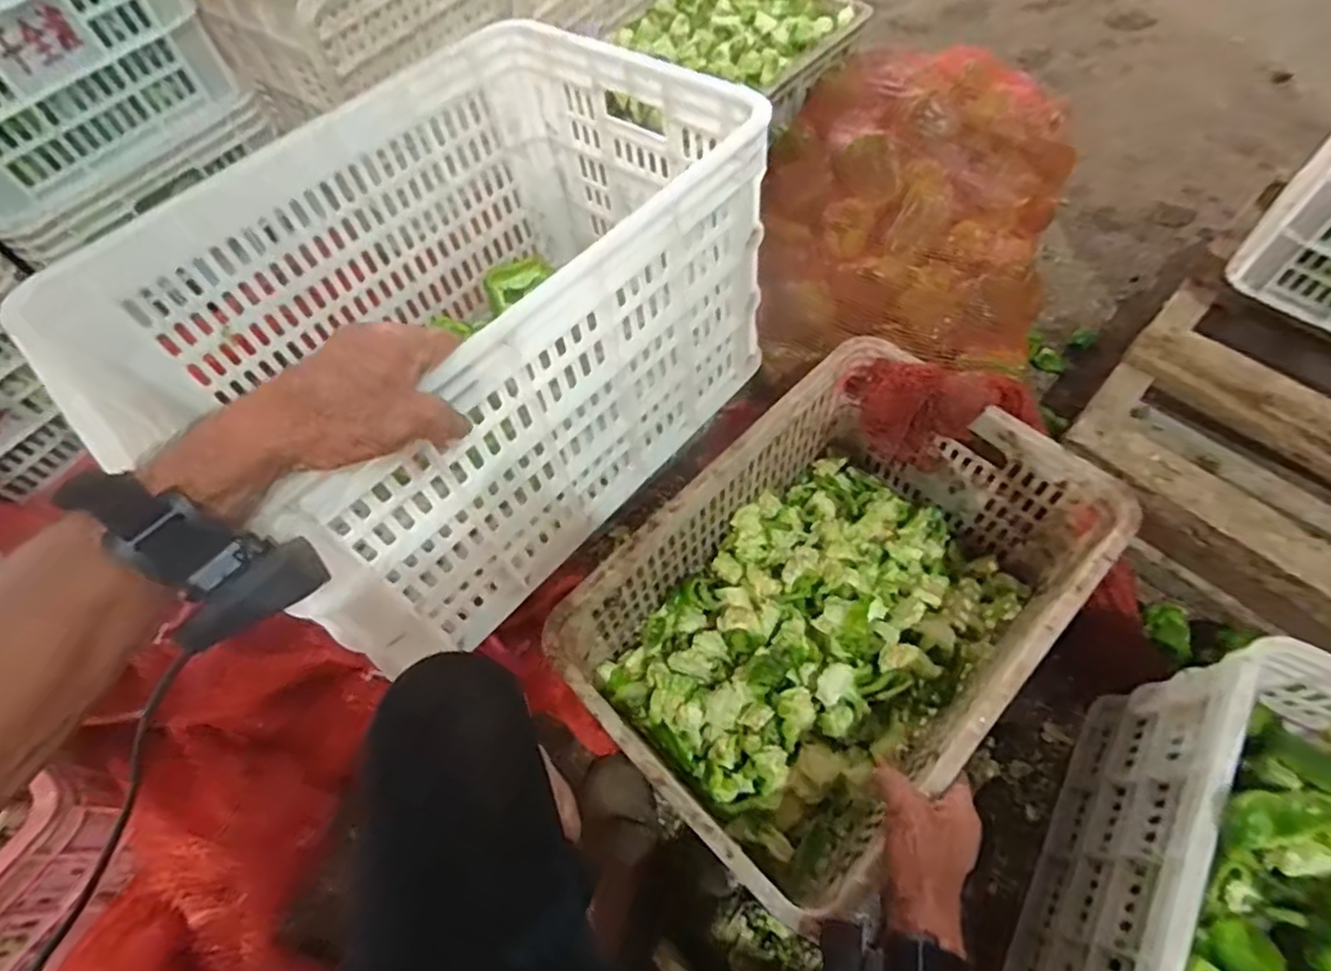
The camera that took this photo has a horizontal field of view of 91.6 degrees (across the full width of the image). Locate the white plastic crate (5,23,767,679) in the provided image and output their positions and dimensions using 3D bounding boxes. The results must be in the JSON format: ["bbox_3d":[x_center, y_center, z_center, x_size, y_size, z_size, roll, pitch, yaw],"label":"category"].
[{"bbox_3d":[-0.181,-0.164,0.605,0.370,0.263,0.489,39,71,21],"label":"white plastic crate"}]

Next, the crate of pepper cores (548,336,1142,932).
[{"bbox_3d":[0.172,0.127,0.705,0.337,0.205,0.503,40,71,21],"label":"crate of pepper cores"}]

